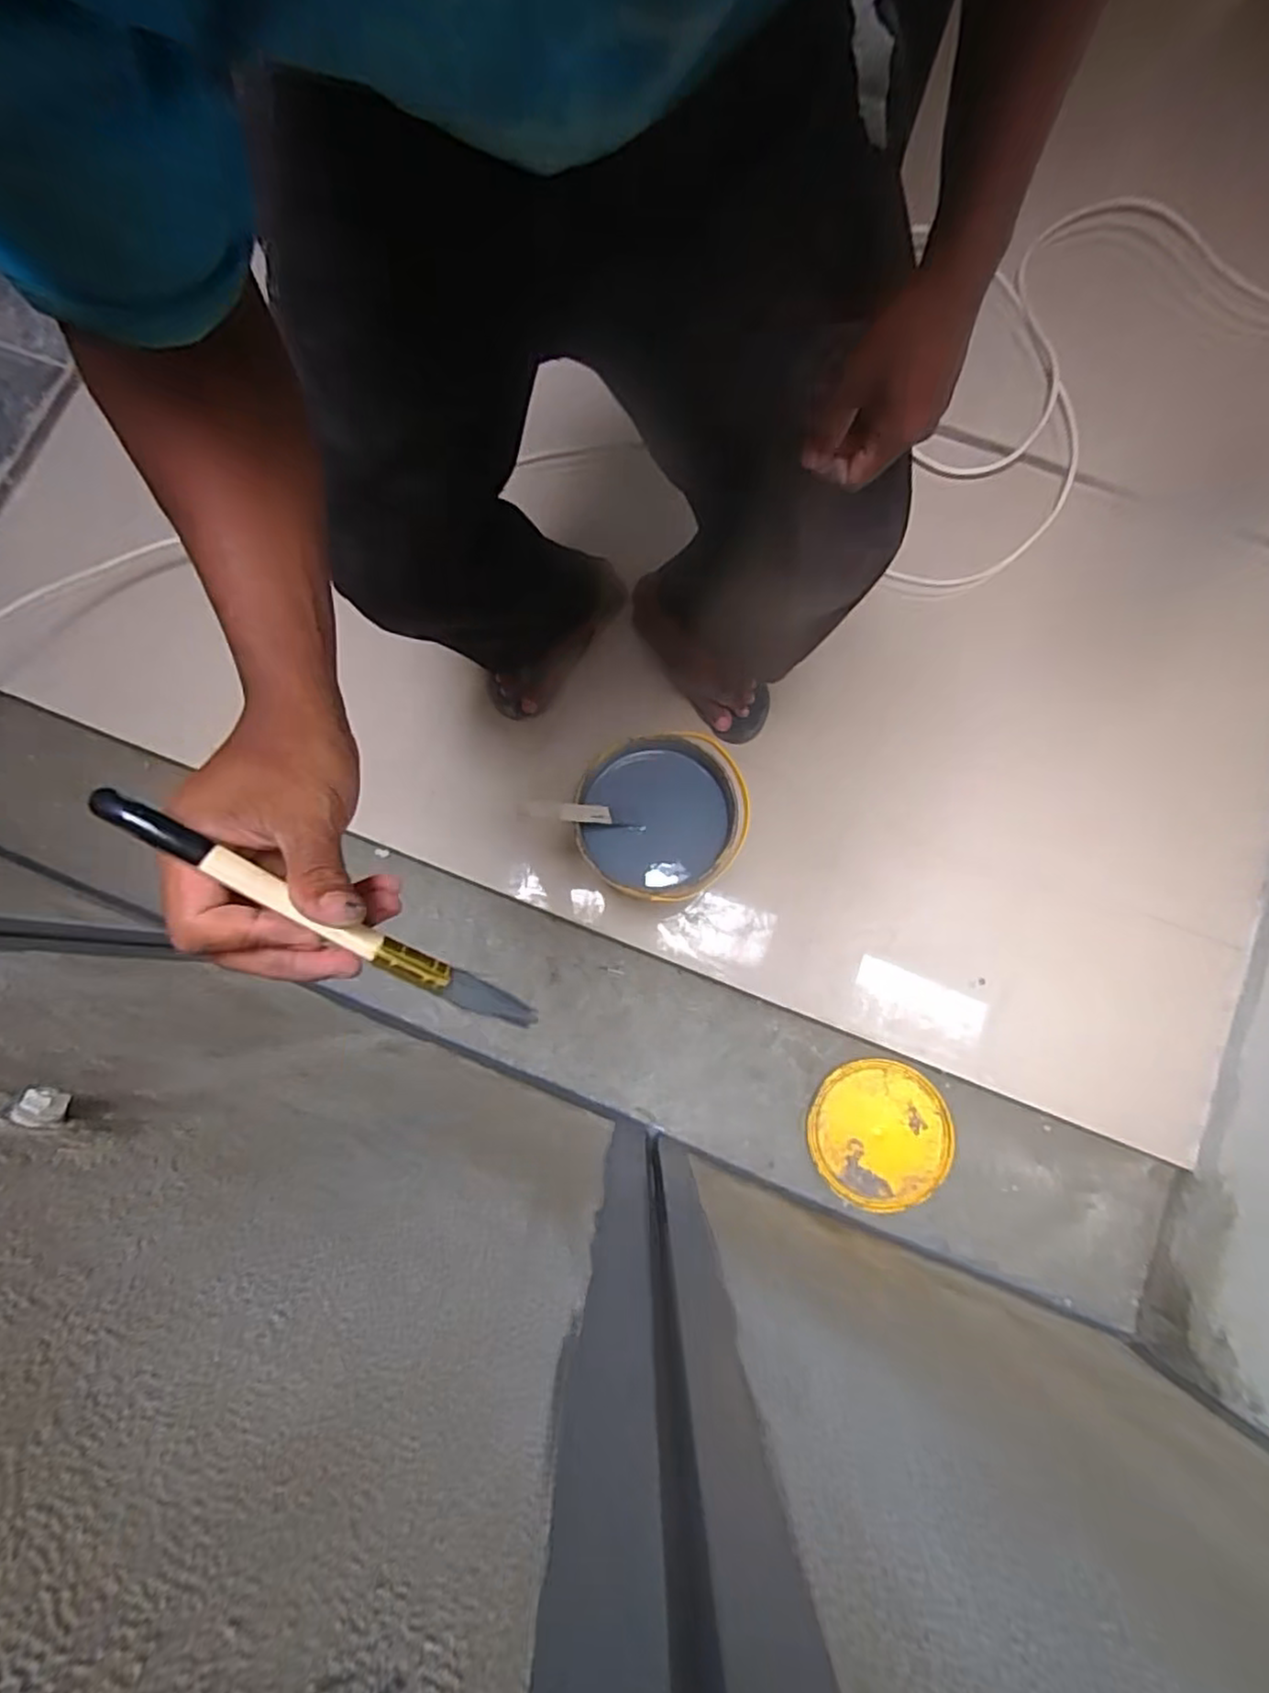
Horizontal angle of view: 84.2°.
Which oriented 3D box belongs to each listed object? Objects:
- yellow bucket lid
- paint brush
[{"bbox_3d":[0.324,0.380,0.923,0.185,0.016,0.180,0,79,0],"label":"yellow bucket lid"},{"bbox_3d":[-0.115,0.031,0.273,0.178,0.012,0.013,33,80,-19],"label":"paint brush"}]

